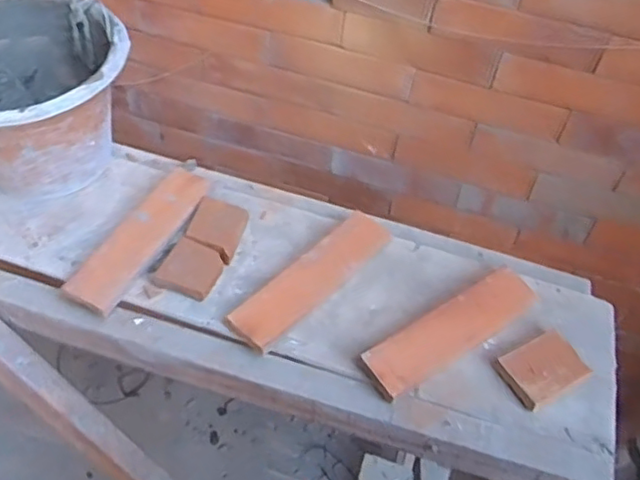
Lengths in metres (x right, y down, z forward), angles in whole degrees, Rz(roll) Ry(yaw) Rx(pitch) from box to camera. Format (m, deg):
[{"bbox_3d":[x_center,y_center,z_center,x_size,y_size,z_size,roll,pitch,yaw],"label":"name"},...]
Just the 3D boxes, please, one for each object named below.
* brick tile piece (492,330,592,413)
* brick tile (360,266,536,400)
[{"bbox_3d":[0.241,0.138,0.669,0.084,0.021,0.062,-22,56,-23],"label":"brick tile piece"},{"bbox_3d":[0.147,0.099,0.690,0.229,0.023,0.055,-28,58,-26],"label":"brick tile"}]

